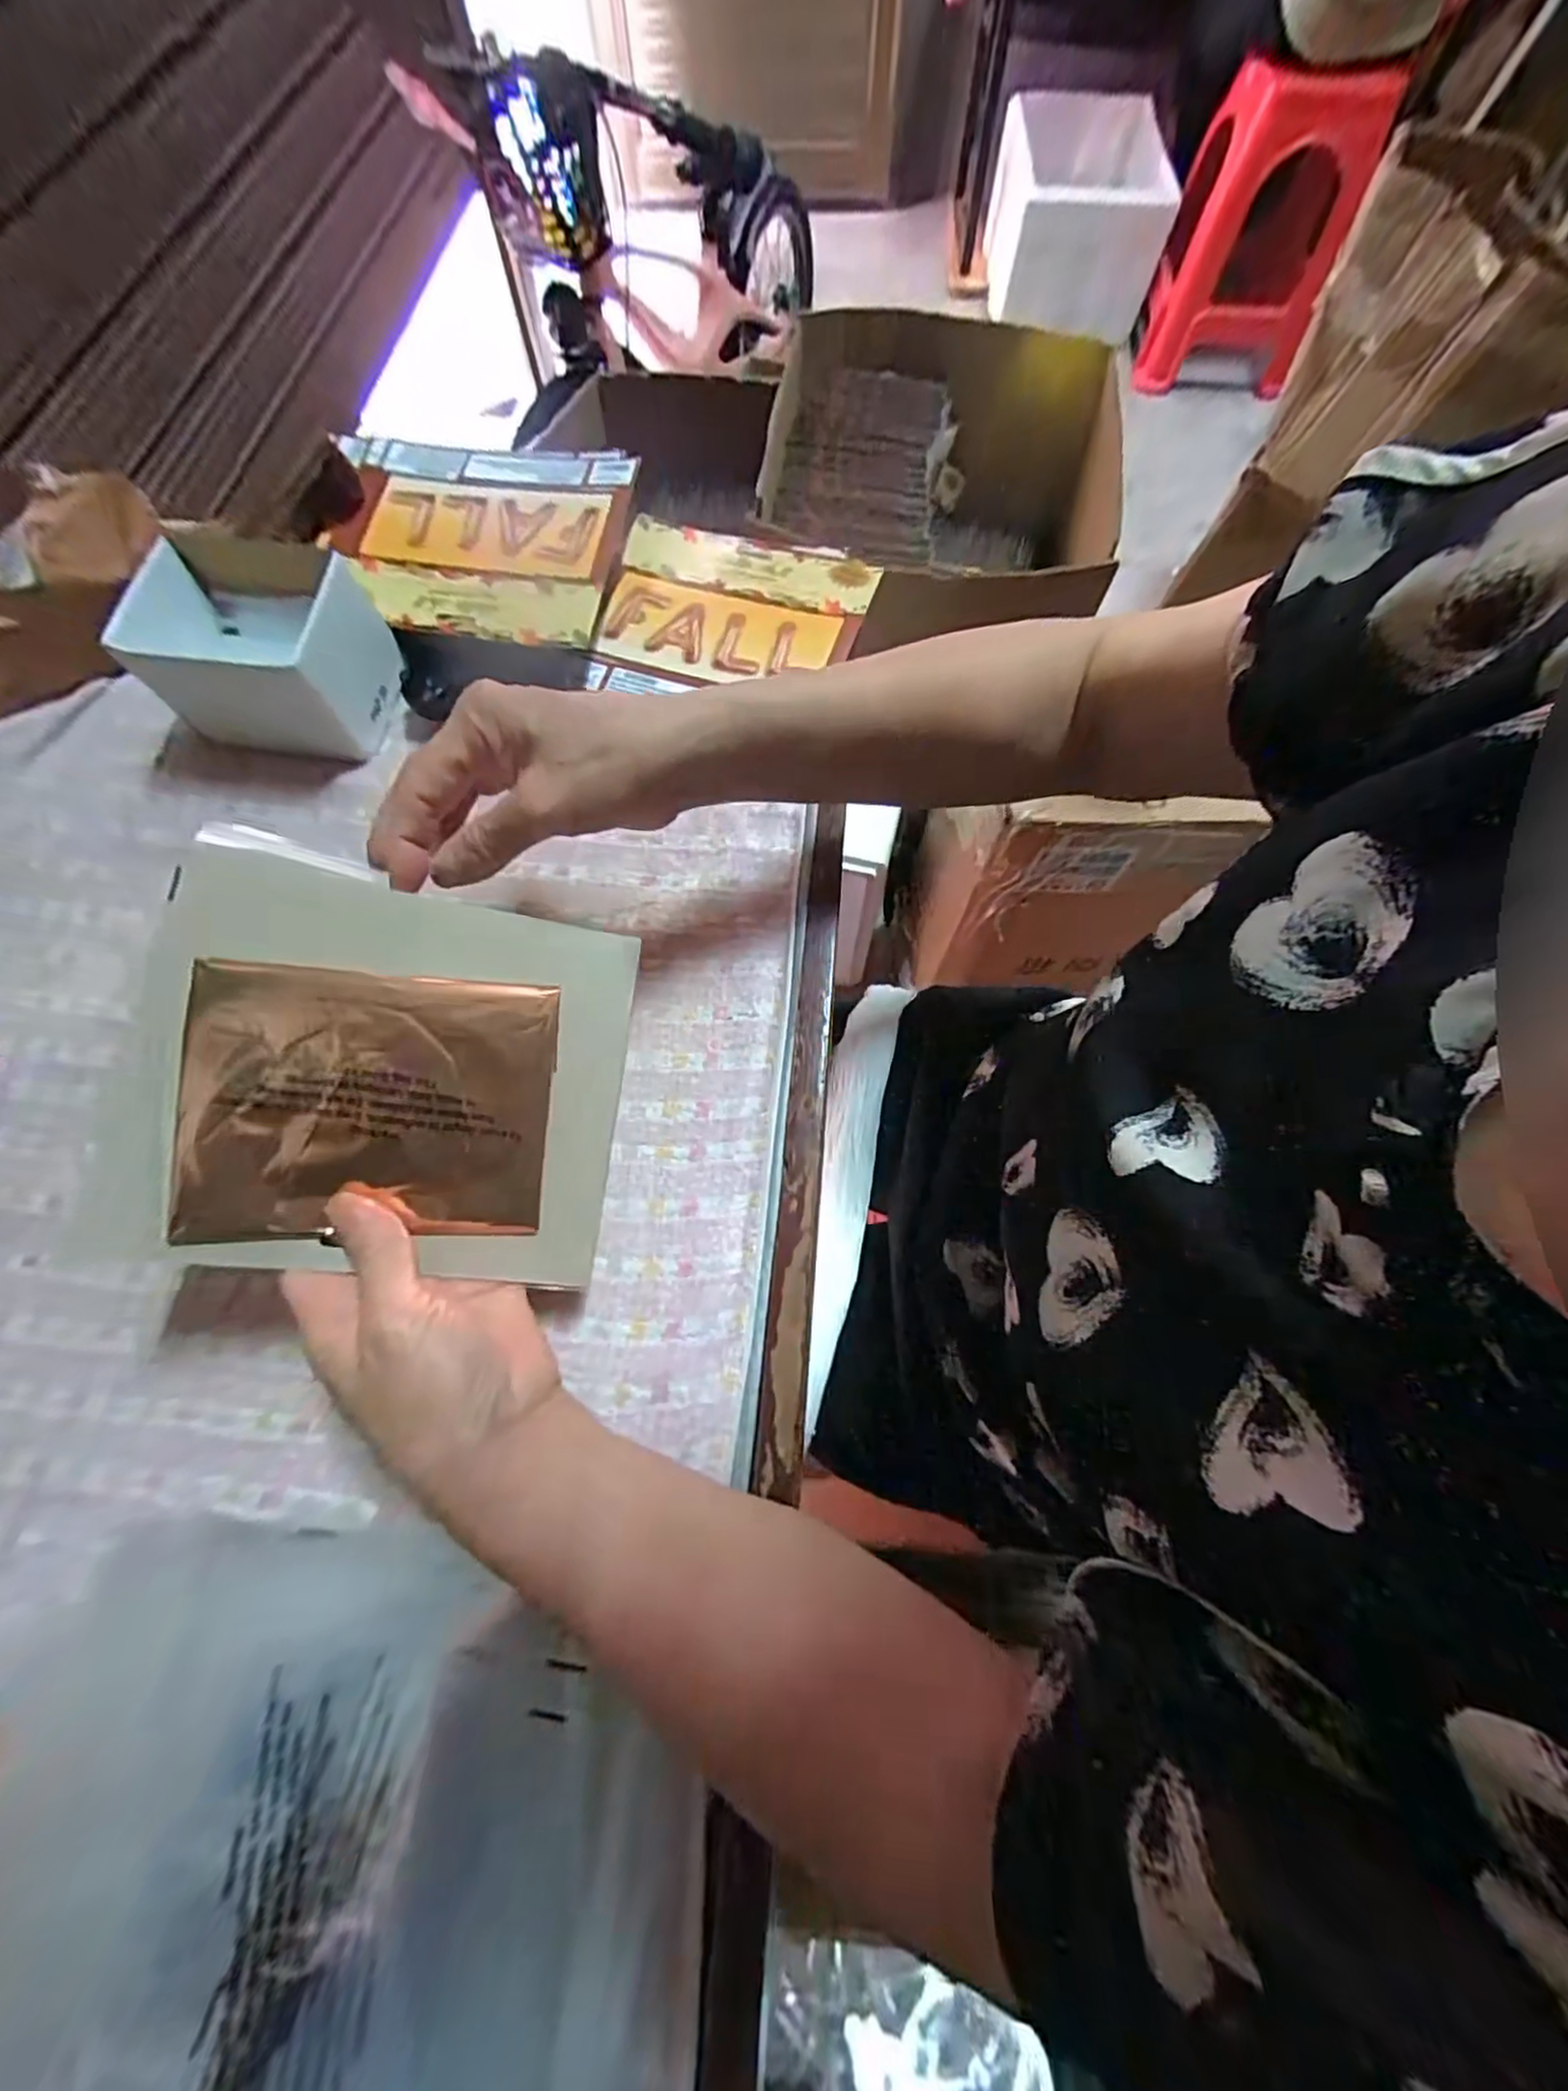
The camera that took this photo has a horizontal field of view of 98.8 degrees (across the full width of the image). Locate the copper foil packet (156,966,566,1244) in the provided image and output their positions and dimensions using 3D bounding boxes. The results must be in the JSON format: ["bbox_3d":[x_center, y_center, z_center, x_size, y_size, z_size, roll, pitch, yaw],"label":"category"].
[{"bbox_3d":[-0.175,0.025,0.289,0.139,0.008,0.111,3,88,-14],"label":"copper foil packet"}]

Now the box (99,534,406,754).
[{"bbox_3d":[-0.324,-0.251,0.428,0.123,0.075,0.102,5,69,1],"label":"box"}]

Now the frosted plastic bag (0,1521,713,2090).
[{"bbox_3d":[-0.176,0.325,0.252,0.297,0.033,0.238,4,69,1],"label":"frosted plastic bag"}]

